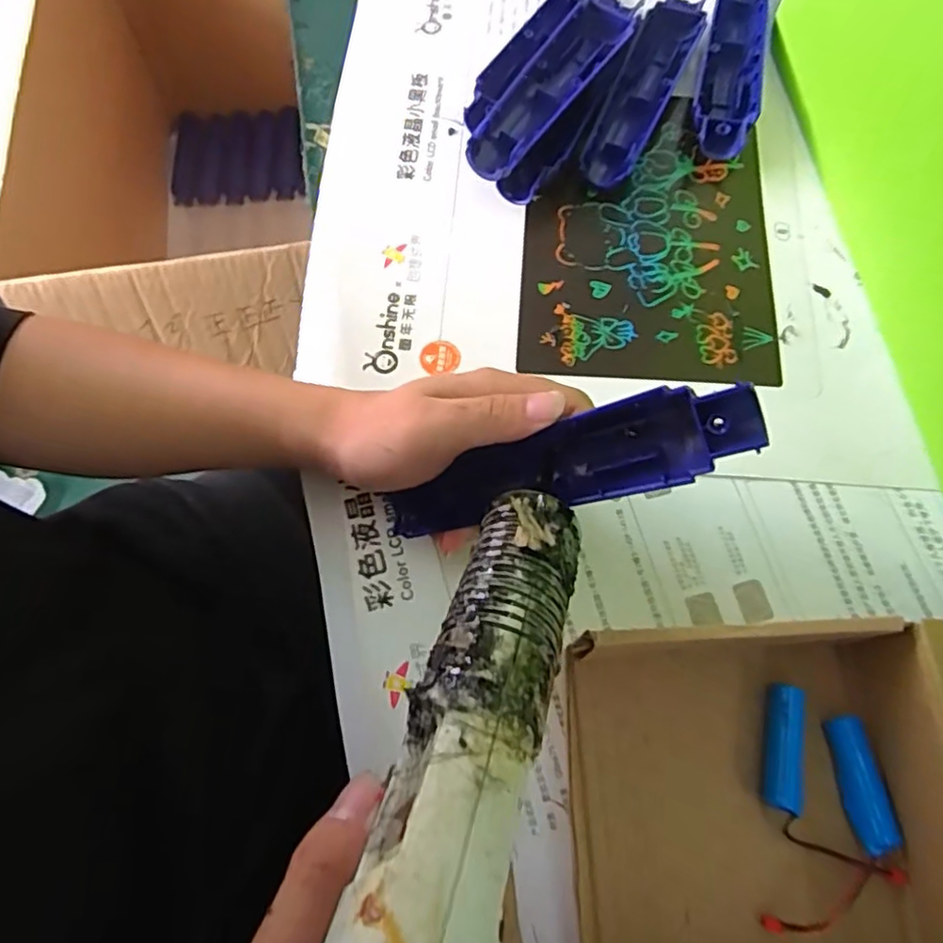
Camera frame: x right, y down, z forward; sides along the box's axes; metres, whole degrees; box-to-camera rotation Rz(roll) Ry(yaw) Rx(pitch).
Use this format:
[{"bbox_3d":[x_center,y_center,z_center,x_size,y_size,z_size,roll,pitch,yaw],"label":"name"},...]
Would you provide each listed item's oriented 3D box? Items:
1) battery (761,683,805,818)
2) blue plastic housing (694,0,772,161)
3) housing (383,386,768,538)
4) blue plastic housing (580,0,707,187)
[{"bbox_3d":[0.138,0.122,0.289,0.014,0.013,0.051,8,70,5],"label":"battery"},{"bbox_3d":[0.175,-0.274,0.430,0.039,0.018,0.167,14,71,7],"label":"blue plastic housing"},{"bbox_3d":[0.032,-0.001,0.276,0.167,0.026,0.033,-16,67,28],"label":"housing"},{"bbox_3d":[0.113,-0.253,0.424,0.038,0.019,0.163,23,72,10],"label":"blue plastic housing"}]

